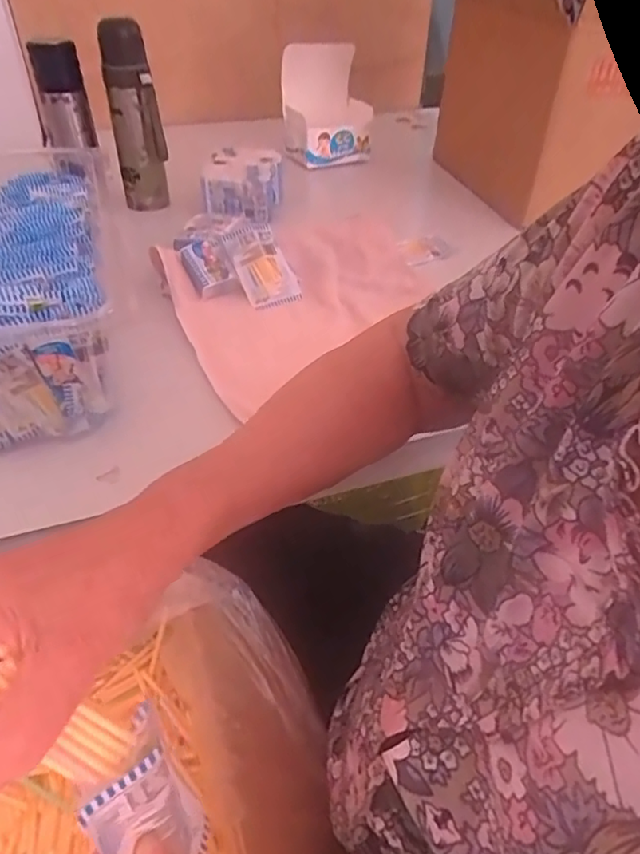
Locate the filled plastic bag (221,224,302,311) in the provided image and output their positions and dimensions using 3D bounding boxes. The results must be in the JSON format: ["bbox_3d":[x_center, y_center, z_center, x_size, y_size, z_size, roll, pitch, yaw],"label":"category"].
[{"bbox_3d":[-0.070,-0.197,0.701,0.066,0.019,0.104,-20,86,-20],"label":"filled plastic bag"}]

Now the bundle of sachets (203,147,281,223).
[{"bbox_3d":[-0.121,-0.386,0.911,0.111,0.067,0.152,2,42,-1],"label":"bundle of sachets"}]

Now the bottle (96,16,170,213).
[{"bbox_3d":[-0.273,-0.450,0.854,0.072,0.241,0.079,-9,43,-13],"label":"bottle"}]

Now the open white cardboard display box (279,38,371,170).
[{"bbox_3d":[0.017,-0.595,1.068,0.154,0.179,0.115,-19,46,-23],"label":"open white cardboard display box"}]

